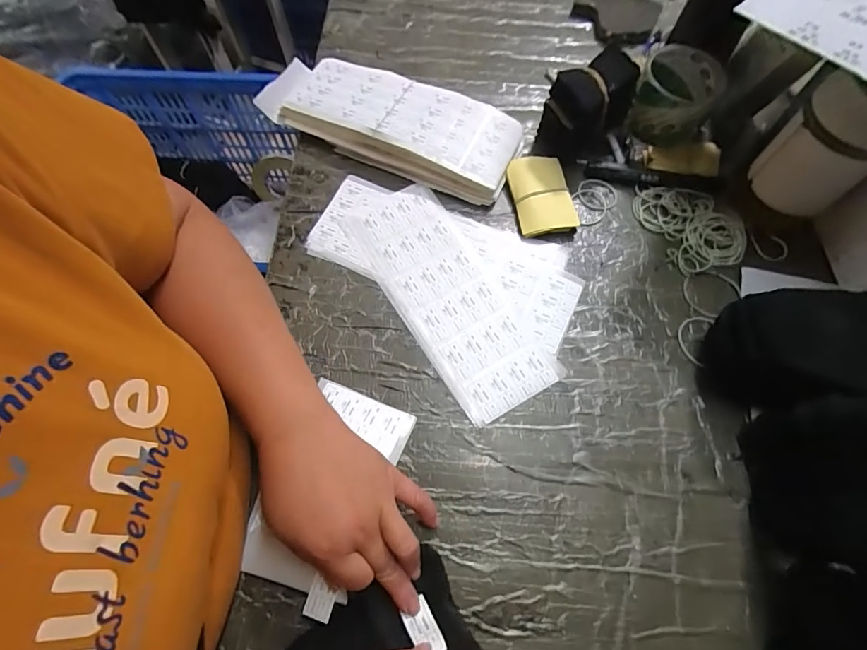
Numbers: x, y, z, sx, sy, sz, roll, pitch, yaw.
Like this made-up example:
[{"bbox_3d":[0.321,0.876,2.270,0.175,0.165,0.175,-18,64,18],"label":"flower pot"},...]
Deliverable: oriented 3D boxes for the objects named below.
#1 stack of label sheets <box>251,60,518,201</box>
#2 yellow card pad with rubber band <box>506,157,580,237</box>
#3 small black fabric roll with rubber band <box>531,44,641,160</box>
[{"bbox_3d":[-0.048,-0.235,0.511,0.287,0.037,0.101,22,66,7],"label":"stack of label sheets"},{"bbox_3d":[0.116,-0.141,0.485,0.059,0.023,0.094,-6,66,-5],"label":"yellow card pad with rubber band"},{"bbox_3d":[0.163,-0.230,0.477,0.081,0.095,0.075,1,65,-2],"label":"small black fabric roll with rubber band"}]

